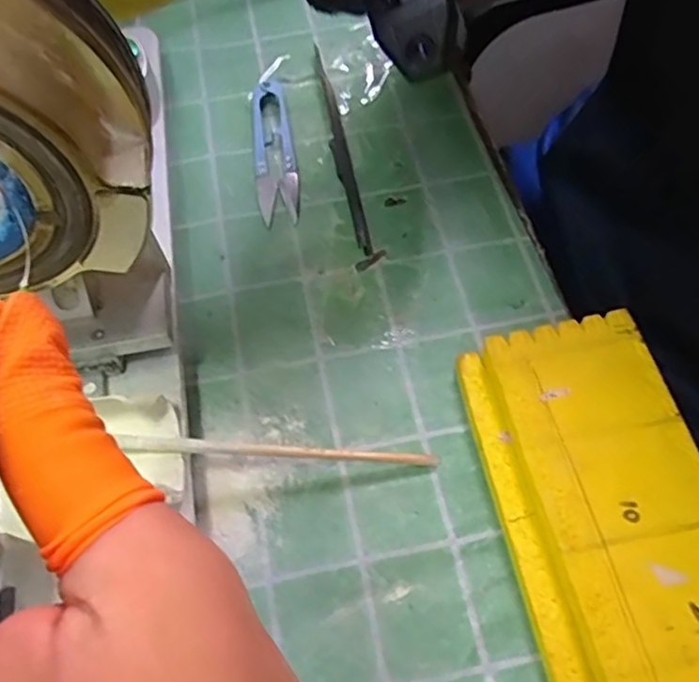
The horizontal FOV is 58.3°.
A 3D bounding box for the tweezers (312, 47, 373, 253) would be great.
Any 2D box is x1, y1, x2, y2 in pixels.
[{"bbox_3d":[-0.007,-0.117,0.365,0.009,0.009,0.160,-10,62,-3],"label":"tweezers"}]

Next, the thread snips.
[{"bbox_3d":[-0.045,-0.115,0.366,0.024,0.009,0.108,-8,62,-2],"label":"thread snips"}]

